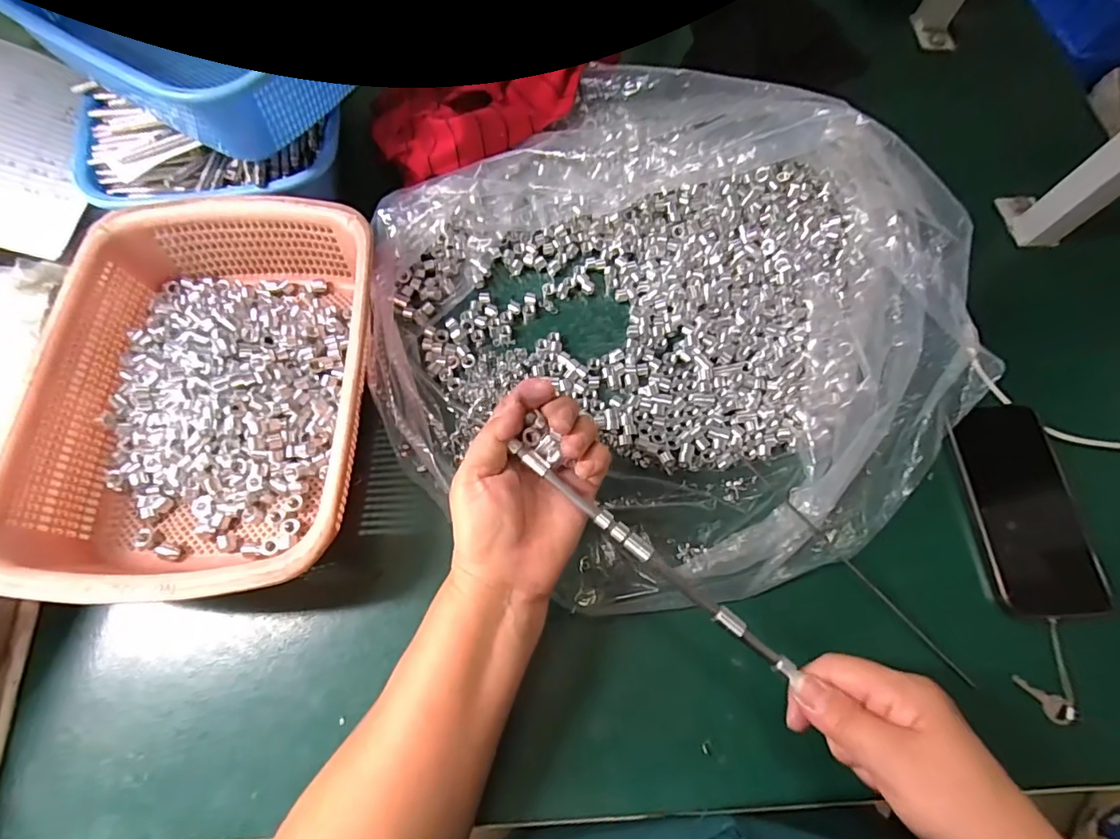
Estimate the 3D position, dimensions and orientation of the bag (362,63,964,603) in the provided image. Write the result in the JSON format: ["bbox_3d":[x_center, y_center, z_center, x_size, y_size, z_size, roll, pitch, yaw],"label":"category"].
[{"bbox_3d":[0.084,-0.097,0.392,0.432,0.125,0.432,-36,74,-15],"label":"bag"}]

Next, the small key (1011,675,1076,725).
[{"bbox_3d":[0.329,0.190,0.352,0.035,0.005,0.017,39,89,24],"label":"small key"}]

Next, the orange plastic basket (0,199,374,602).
[{"bbox_3d":[-0.245,-0.024,0.375,0.212,0.078,0.288,-4,68,-4],"label":"orange plastic basket"}]

